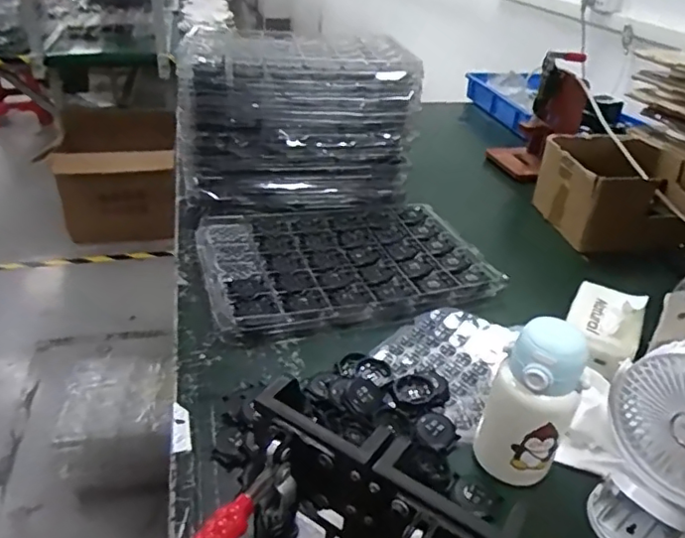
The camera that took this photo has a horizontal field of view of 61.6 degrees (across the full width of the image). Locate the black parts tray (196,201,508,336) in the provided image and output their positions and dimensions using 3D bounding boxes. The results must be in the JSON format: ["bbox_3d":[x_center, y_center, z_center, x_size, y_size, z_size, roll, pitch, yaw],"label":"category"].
[{"bbox_3d":[0.001,-0.019,0.947,0.436,0.030,0.316,-7,34,-16],"label":"black parts tray"}]

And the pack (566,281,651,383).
[{"bbox_3d":[0.354,0.075,0.781,0.091,0.049,0.156,19,36,23],"label":"pack"}]

